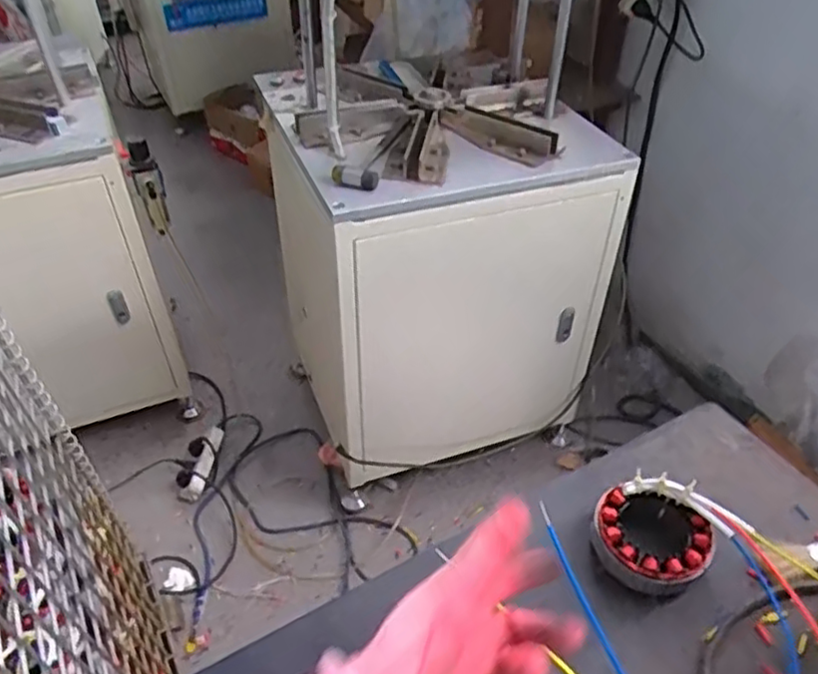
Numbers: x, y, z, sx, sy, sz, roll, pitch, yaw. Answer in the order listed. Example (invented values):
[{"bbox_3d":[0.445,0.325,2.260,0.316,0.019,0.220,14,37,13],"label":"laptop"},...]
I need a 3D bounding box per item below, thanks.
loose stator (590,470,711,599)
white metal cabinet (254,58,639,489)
[{"bbox_3d":[0.189,0.155,0.532,0.085,0.048,0.080,0,42,0],"label":"loose stator"},{"bbox_3d":[0.045,-0.149,1.404,0.522,0.649,0.481,-16,45,-17],"label":"white metal cabinet"}]

